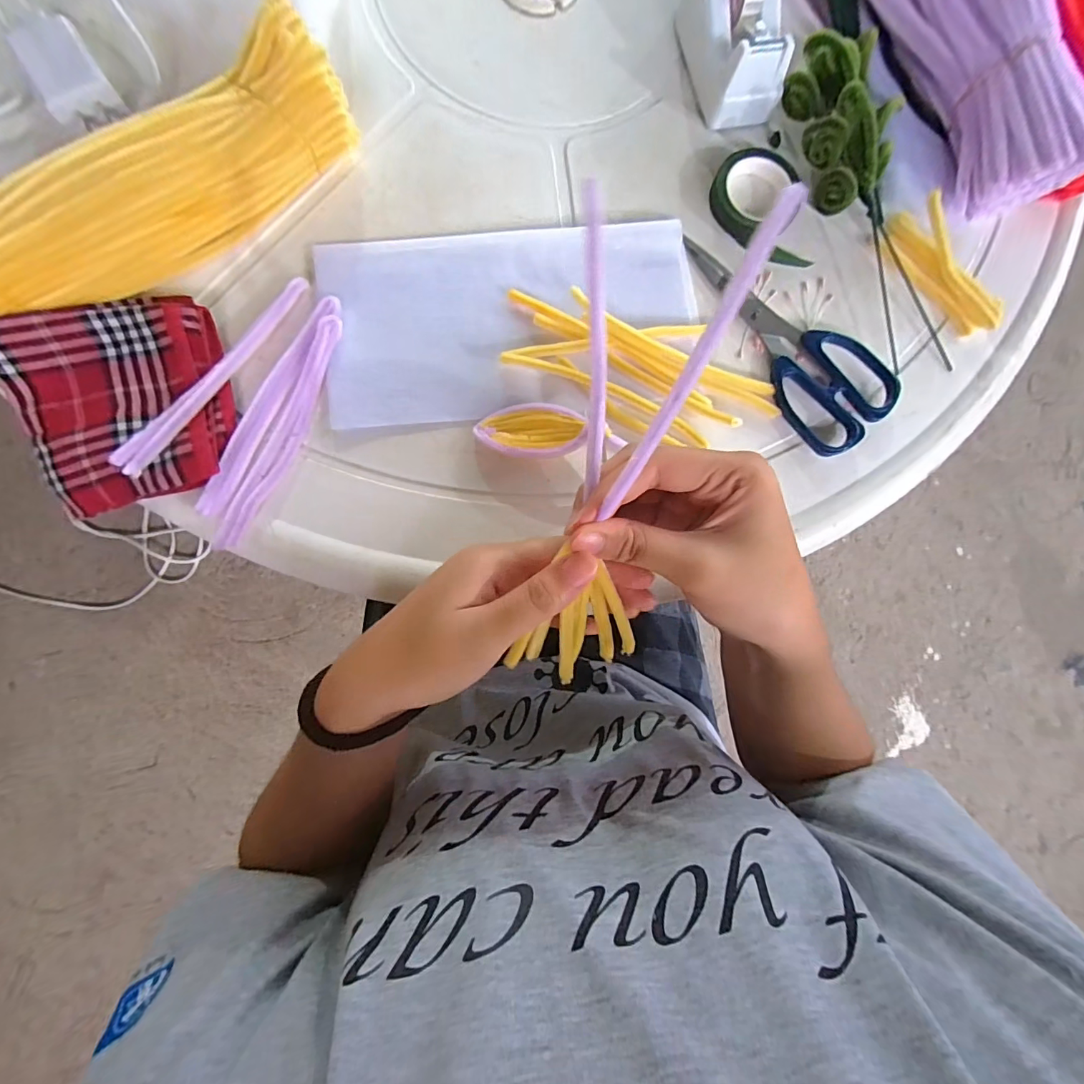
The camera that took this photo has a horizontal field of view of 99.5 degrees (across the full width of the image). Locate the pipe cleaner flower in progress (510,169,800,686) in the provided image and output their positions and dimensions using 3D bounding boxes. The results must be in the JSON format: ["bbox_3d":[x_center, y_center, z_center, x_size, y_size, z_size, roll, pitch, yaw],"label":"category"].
[{"bbox_3d":[0.031,-0.025,0.198,0.061,0.043,0.205,7,116,-5],"label":"pipe cleaner flower in progress"}]

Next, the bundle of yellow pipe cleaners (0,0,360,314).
[{"bbox_3d":[-0.234,-0.173,0.246,0.298,0.050,0.057,-40,89,-9],"label":"bundle of yellow pipe cleaners"}]

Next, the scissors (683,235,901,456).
[{"bbox_3d":[0.166,-0.141,0.304,0.071,0.011,0.169,-33,88,-9],"label":"scissors"}]

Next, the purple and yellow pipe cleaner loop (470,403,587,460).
[{"bbox_3d":[-0.007,-0.068,0.280,0.064,0.017,0.034,-1,84,-6],"label":"purple and yellow pipe cleaner loop"}]

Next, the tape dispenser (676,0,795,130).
[{"bbox_3d":[0.131,-0.346,0.311,0.050,0.050,0.099,-13,85,-7],"label":"tape dispenser"}]

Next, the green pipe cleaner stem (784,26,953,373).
[{"bbox_3d":[0.227,-0.221,0.302,0.075,0.051,0.204,-13,85,-7],"label":"green pipe cleaner stem"}]

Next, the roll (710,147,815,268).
[{"bbox_3d":[0.149,-0.231,0.313,0.060,0.016,0.086,-6,84,-7],"label":"roll"}]

